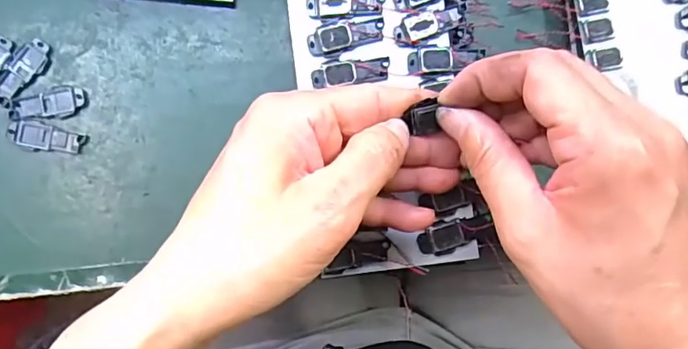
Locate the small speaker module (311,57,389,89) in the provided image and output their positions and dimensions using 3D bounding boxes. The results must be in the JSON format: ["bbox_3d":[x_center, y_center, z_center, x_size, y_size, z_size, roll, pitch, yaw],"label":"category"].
[{"bbox_3d":[0.004,-0.052,0.267,0.039,0.005,0.012,-8,87,-2],"label":"small speaker module"}]

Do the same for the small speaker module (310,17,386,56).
[{"bbox_3d":[0.001,-0.072,0.268,0.040,0.005,0.014,-16,88,-2],"label":"small speaker module"}]

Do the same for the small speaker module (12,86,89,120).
[{"bbox_3d":[-0.161,-0.039,0.284,0.039,0.004,0.014,-11,87,-2],"label":"small speaker module"}]

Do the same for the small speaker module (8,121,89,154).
[{"bbox_3d":[-0.161,-0.019,0.284,0.040,0.004,0.015,14,87,-1],"label":"small speaker module"}]

